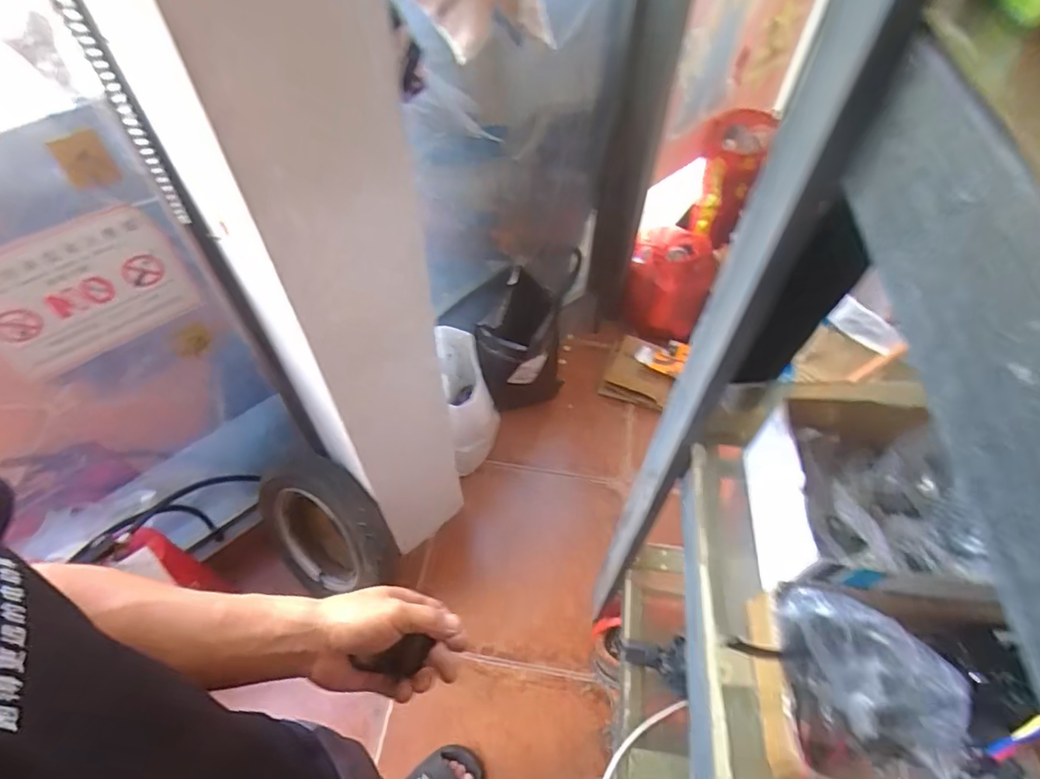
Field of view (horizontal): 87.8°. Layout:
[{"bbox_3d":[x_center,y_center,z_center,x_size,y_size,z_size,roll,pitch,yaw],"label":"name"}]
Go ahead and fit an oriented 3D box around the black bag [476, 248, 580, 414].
[{"bbox_3d":[0.014,-0.107,1.476,0.202,0.346,0.221,12,54,7],"label":"black bag"}]

